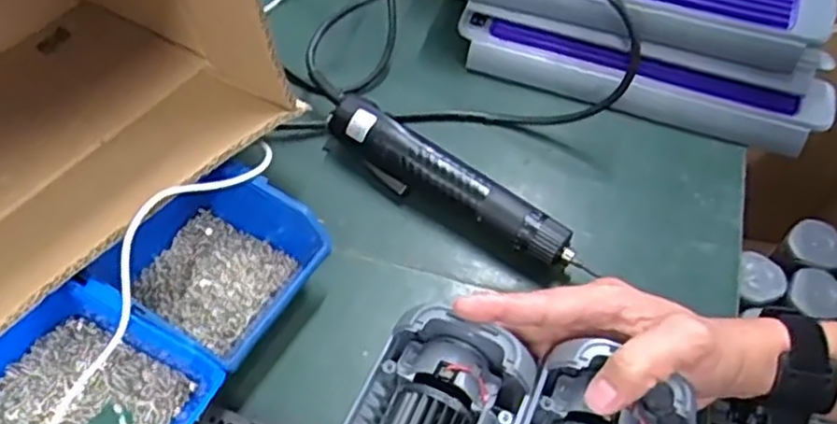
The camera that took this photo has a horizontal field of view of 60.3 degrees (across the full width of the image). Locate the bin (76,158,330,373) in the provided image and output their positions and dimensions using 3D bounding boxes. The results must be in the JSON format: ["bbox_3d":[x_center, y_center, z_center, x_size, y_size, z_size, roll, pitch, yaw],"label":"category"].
[{"bbox_3d":[-0.134,0.030,0.458,0.129,0.069,0.114,26,60,13],"label":"bin"}]

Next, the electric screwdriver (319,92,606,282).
[{"bbox_3d":[0.022,-0.019,0.514,0.207,0.038,0.034,29,60,15],"label":"electric screwdriver"}]

